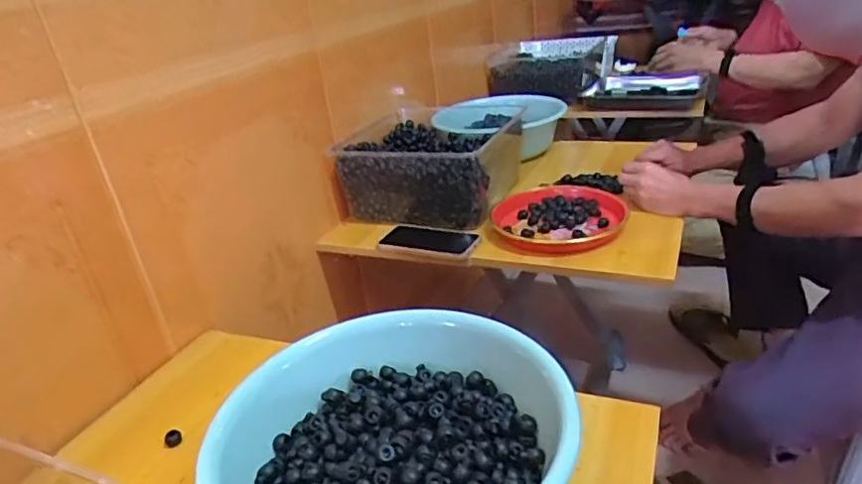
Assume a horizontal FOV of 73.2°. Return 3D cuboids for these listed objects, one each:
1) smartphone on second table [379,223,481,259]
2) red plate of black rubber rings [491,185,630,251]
[{"bbox_3d":[-0.003,-0.005,0.949,0.156,0.009,0.083,5,29,24],"label":"smartphone on second table"},{"bbox_3d":[0.209,-0.041,0.949,0.209,0.028,0.205,-1,27,11],"label":"red plate of black rubber rings"}]

